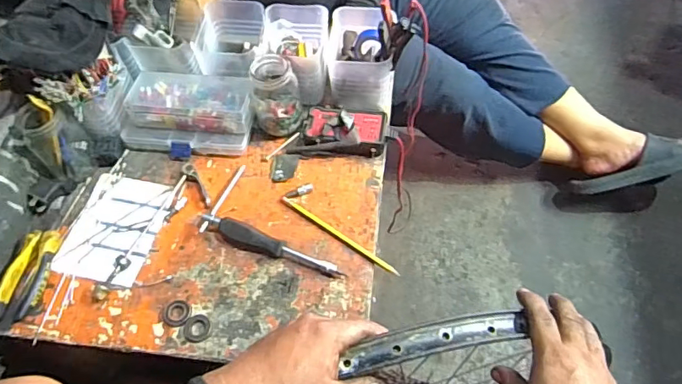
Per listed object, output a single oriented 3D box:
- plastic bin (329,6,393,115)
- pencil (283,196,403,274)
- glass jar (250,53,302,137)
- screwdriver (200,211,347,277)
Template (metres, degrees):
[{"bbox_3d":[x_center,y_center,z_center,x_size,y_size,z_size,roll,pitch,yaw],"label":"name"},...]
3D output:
[{"bbox_3d":[0.027,-0.183,0.710,0.089,0.080,0.127,-4,60,-1],"label":"plastic bin"},{"bbox_3d":[-0.004,0.052,0.617,0.171,0.007,0.010,32,66,19],"label":"pencil"},{"bbox_3d":[-0.088,-0.128,0.671,0.064,0.098,0.074,-14,60,-7],"label":"glass jar"},{"bbox_3d":[-0.090,0.064,0.608,0.195,0.025,0.020,20,62,13],"label":"screwdriver"}]

